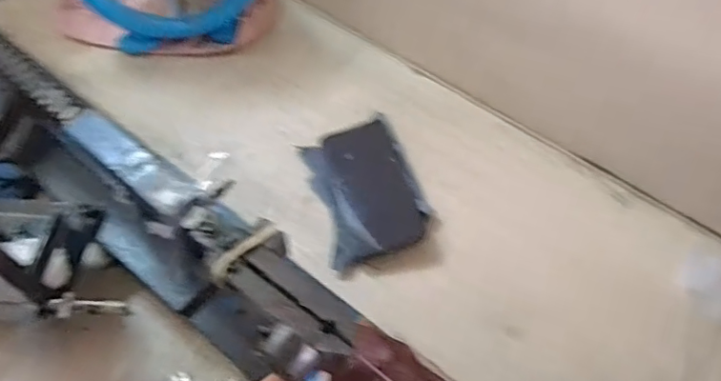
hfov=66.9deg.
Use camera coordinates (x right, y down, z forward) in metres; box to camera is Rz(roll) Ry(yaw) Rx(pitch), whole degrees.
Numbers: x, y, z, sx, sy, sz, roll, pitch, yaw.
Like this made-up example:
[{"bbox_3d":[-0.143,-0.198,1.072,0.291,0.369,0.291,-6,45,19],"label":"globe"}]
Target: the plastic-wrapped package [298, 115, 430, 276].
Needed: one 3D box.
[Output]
[{"bbox_3d":[0.005,-0.003,0.588,0.107,0.017,0.157,-15,59,-11],"label":"plastic-wrapped package"}]

